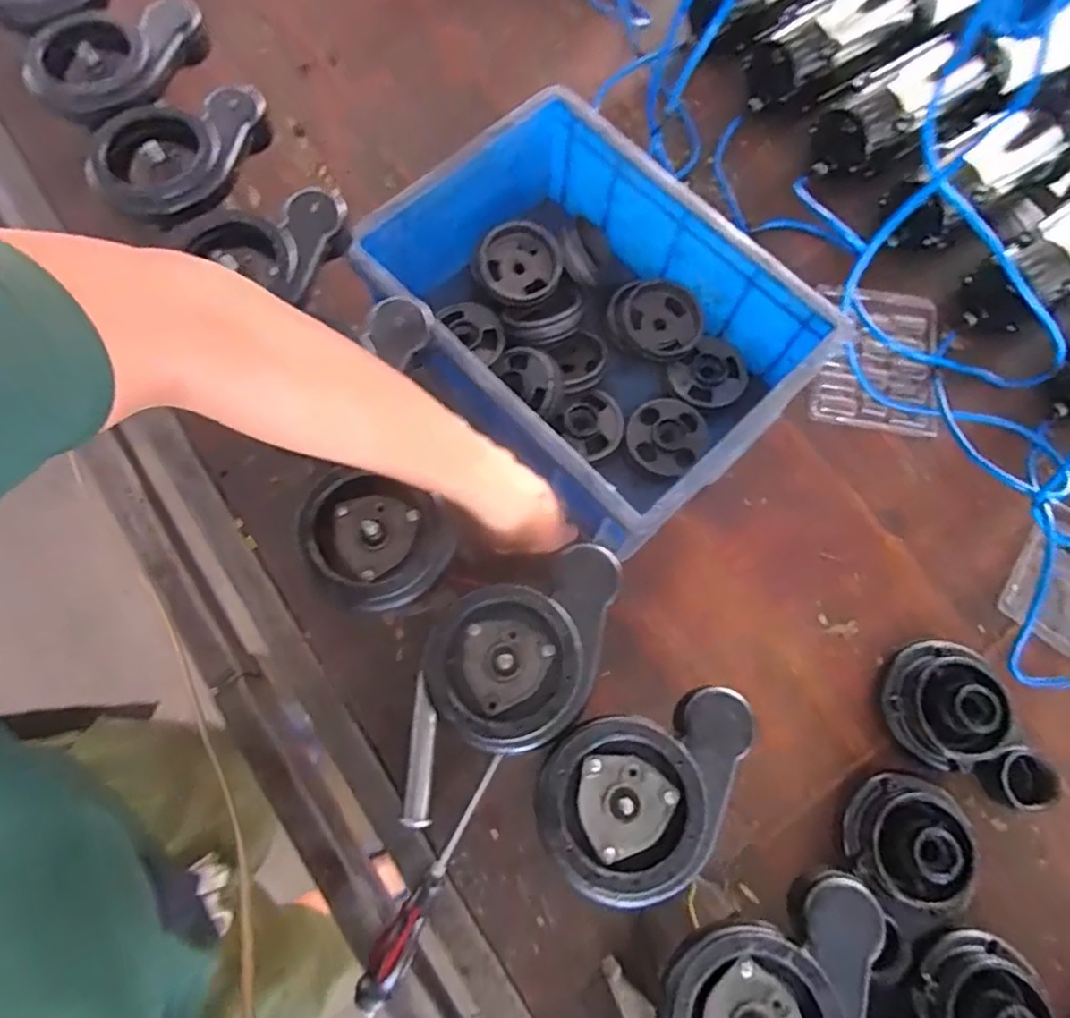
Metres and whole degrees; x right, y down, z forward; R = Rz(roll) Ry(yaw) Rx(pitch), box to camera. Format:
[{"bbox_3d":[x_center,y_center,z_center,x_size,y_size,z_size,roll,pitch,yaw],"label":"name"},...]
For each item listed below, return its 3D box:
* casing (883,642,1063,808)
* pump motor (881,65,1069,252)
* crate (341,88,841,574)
[{"bbox_3d":[0.409,0.209,0.609,0.099,0.072,0.170,-36,77,-11],"label":"casing"},{"bbox_3d":[0.537,-0.412,0.779,0.274,0.113,0.109,-34,76,2],"label":"pump motor"},{"bbox_3d":[0.053,-0.188,0.671,0.303,0.133,0.405,-39,78,-12],"label":"crate"}]

